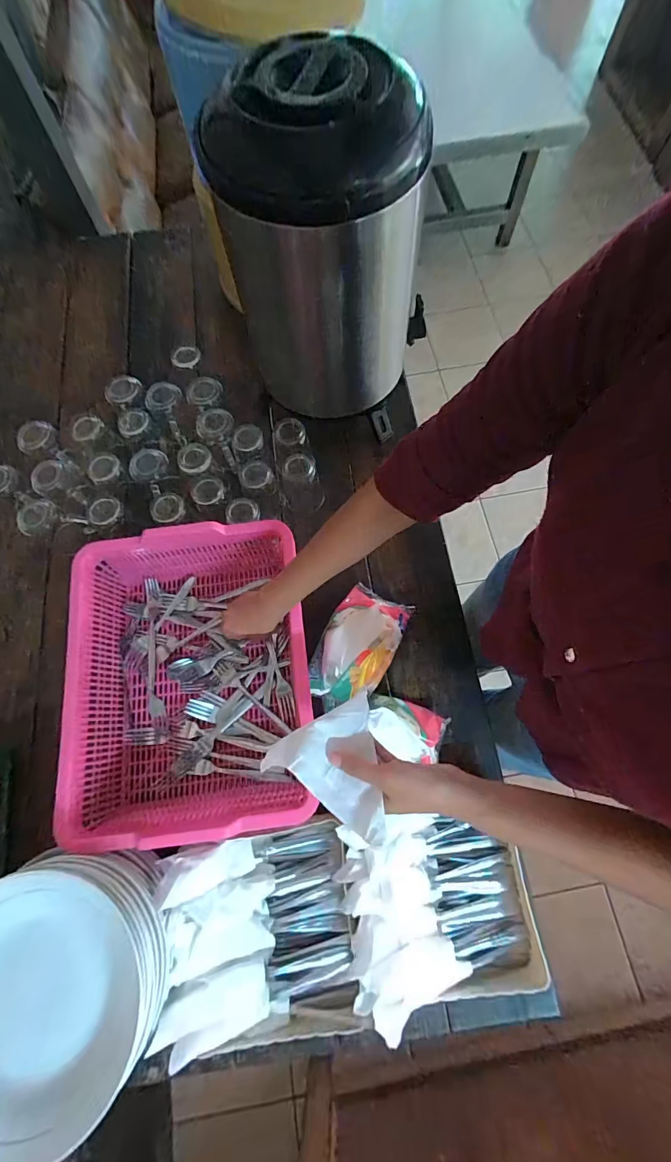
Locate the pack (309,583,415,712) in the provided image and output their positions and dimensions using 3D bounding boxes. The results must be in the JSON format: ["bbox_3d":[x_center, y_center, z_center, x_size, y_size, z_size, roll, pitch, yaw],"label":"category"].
[{"bbox_3d":[0.033,0.099,0.629,0.105,0.052,0.183,24,74,10],"label":"pack"}]

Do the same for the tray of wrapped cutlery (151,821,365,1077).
[{"bbox_3d":[-0.086,0.419,0.500,0.209,0.089,0.204,-8,71,0],"label":"tray of wrapped cutlery"}]

